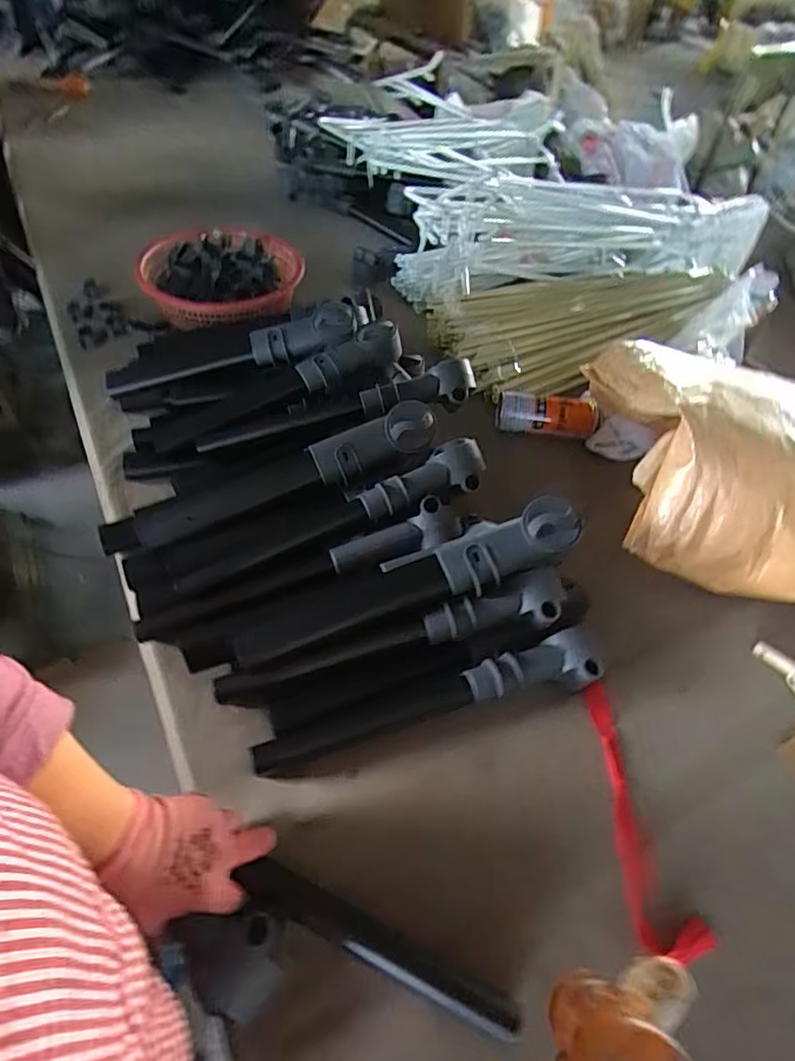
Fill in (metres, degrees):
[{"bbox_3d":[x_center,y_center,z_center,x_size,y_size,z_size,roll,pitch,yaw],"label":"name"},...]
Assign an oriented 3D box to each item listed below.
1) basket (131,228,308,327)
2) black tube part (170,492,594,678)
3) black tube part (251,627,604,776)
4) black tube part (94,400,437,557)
[{"bbox_3d":[-0.335,-0.491,1.112,0.299,0.091,0.286,-3,50,-8],"label":"basket"},{"bbox_3d":[-0.016,0.062,0.630,0.448,0.043,0.082,-20,54,-3],"label":"black tube part"},{"bbox_3d":[0.039,0.182,0.606,0.380,0.050,0.057,-9,51,-13],"label":"black tube part"},{"bbox_3d":[-0.170,-0.058,0.733,0.458,0.052,0.075,-19,54,0],"label":"black tube part"}]

